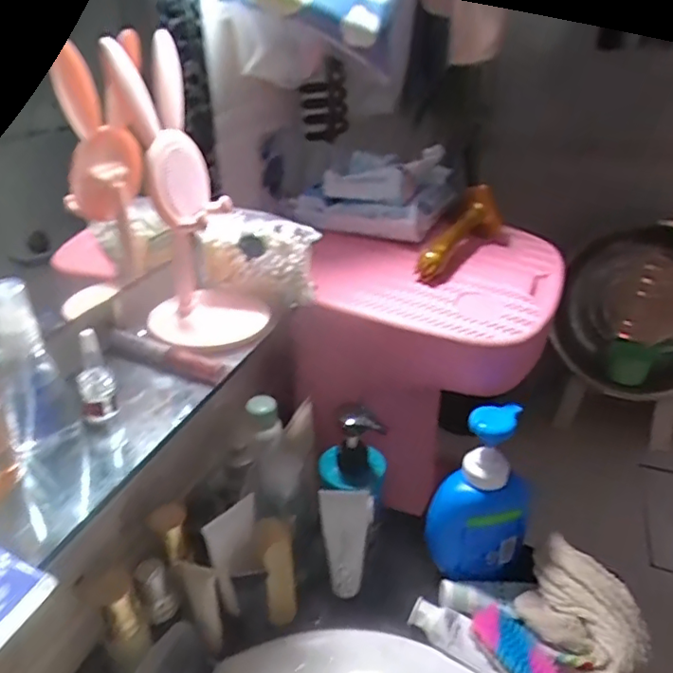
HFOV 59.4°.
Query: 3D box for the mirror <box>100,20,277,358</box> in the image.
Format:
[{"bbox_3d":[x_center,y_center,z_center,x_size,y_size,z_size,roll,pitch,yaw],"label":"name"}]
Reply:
[{"bbox_3d":[-0.114,-0.105,0.473,0.092,0.234,0.083,-7,30,-11],"label":"mirror"}]

